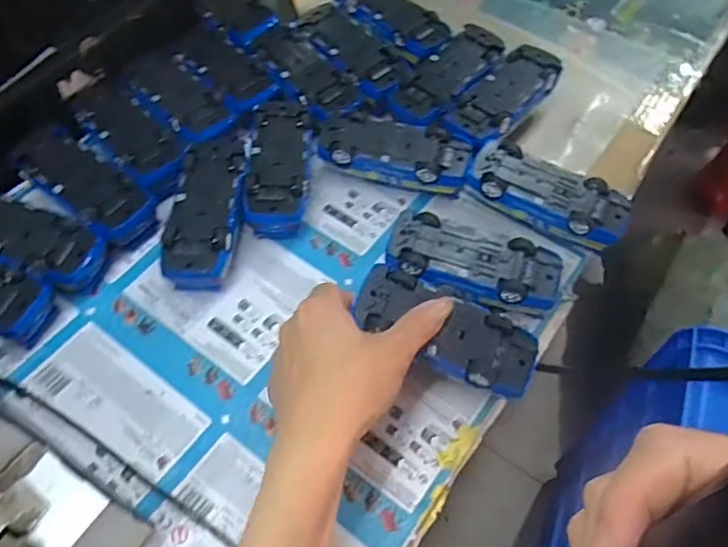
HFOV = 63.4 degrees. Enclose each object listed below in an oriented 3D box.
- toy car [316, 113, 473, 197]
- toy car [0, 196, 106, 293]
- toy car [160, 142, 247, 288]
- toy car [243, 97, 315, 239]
[{"bbox_3d":[0.026,-0.103,0.511,0.127,0.037,0.059,11,57,8],"label":"toy car"},{"bbox_3d":[-0.266,-0.022,0.463,0.126,0.044,0.053,16,59,10],"label":"toy car"},{"bbox_3d":[-0.126,-0.048,0.478,0.054,0.034,0.135,2,58,1],"label":"toy car"},{"bbox_3d":[-0.073,-0.091,0.506,0.060,0.035,0.134,-5,58,-3],"label":"toy car"}]

